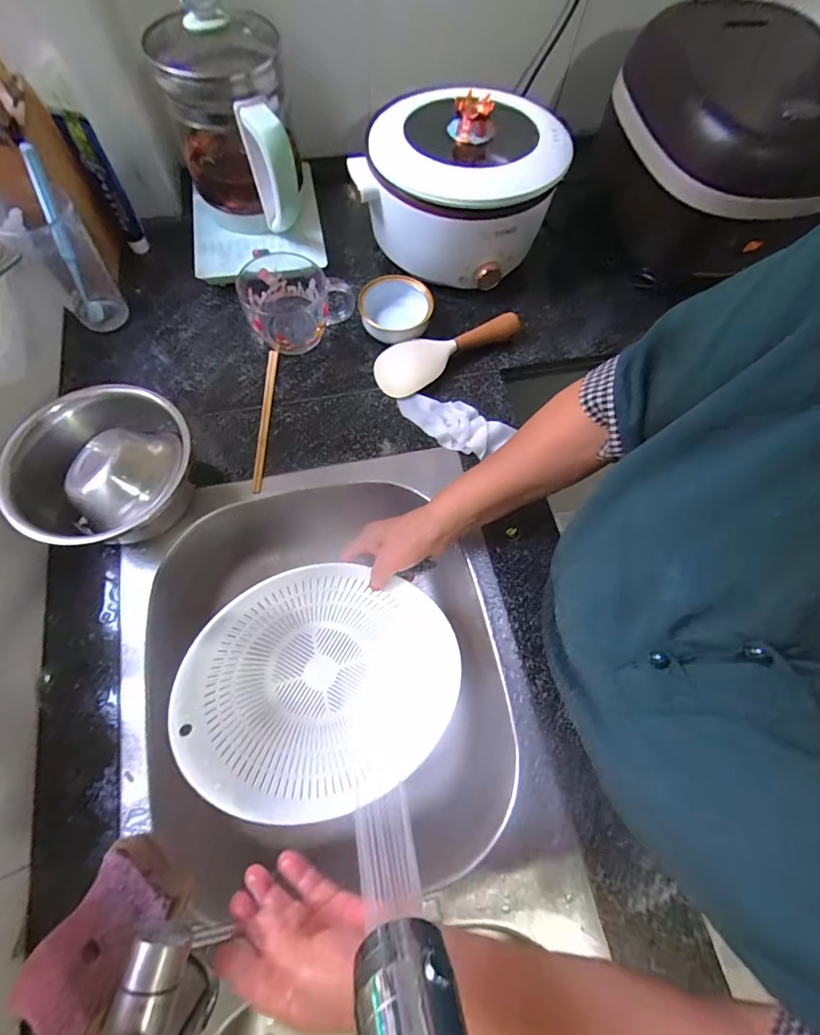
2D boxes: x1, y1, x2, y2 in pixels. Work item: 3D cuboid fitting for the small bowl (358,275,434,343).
[{"bbox_3d":[-0.019,-0.283,0.601,0.096,0.046,0.094,1,69,-2],"label":"small bowl"}]

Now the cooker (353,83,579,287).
[{"bbox_3d":[0.061,-0.438,0.591,0.239,0.163,0.189,28,70,7],"label":"cooker"}]

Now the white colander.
[{"bbox_3d":[-0.096,0.176,0.479,0.279,0.109,0.241,-39,95,-20],"label":"white colander"}]

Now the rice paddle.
[{"bbox_3d":[0.053,-0.233,0.592,0.218,0.027,0.060,-27,72,-12],"label":"rice paddle"}]

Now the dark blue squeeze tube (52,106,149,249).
[{"bbox_3d":[-0.397,-0.435,0.579,0.032,0.171,0.025,-32,73,-13],"label":"dark blue squeeze tube"}]

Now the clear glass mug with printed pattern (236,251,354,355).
[{"bbox_3d":[-0.149,-0.282,0.578,0.129,0.074,0.117,-24,72,-11],"label":"clear glass mug with printed pattern"}]

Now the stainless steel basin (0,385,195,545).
[{"bbox_3d":[-0.309,-0.044,0.461,0.137,0.105,0.168,26,70,8],"label":"stainless steel basin"}]

